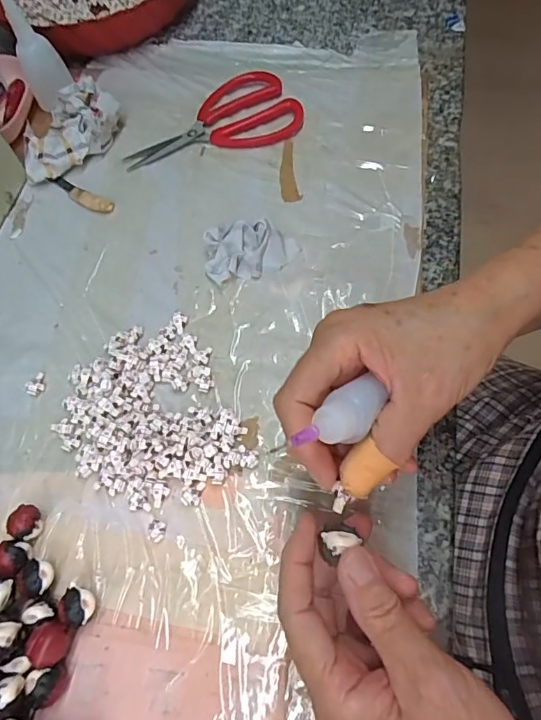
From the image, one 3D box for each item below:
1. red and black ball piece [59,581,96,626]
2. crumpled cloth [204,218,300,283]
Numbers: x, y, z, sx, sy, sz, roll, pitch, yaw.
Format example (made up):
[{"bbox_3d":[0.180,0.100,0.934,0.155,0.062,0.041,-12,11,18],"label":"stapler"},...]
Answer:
[{"bbox_3d":[-0.105,0.135,0.262,0.018,0.018,0.017,17,66,14],"label":"red and black ball piece"},{"bbox_3d":[-0.015,-0.088,0.363,0.070,0.026,0.049,-7,62,2],"label":"crumpled cloth"}]

